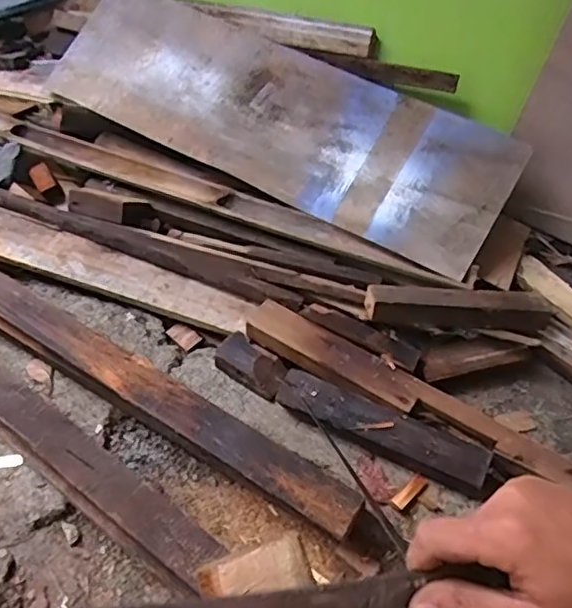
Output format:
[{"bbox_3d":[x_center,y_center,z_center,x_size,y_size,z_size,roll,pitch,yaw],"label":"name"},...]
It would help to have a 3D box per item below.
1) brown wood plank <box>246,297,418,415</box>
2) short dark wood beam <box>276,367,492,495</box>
[{"bbox_3d":[0.068,0.077,0.929,0.280,0.023,0.067,28,57,20],"label":"brown wood plank"},{"bbox_3d":[0.131,0.181,0.889,0.303,0.050,0.071,22,55,18],"label":"short dark wood beam"}]

